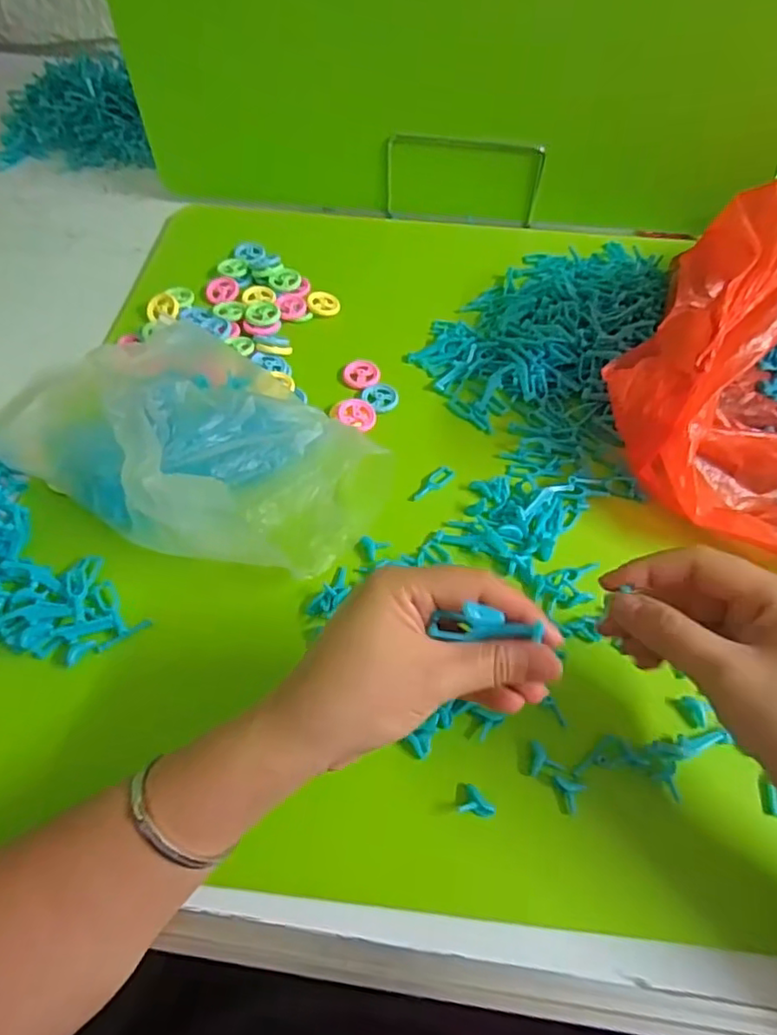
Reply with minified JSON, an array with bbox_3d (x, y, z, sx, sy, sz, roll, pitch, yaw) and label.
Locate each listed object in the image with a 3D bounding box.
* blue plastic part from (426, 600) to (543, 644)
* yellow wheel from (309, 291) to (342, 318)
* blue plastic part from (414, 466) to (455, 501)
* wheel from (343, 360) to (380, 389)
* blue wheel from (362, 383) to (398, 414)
[{"bbox_3d":[0.045,0.047,0.274,0.047,0.019,0.011,6,56,10],"label":"blue plastic part"},{"bbox_3d":[-0.057,-0.189,0.547,0.027,0.004,0.025,34,69,-7],"label":"yellow wheel"},{"bbox_3d":[0.032,-0.025,0.449,0.012,0.004,0.037,41,63,21],"label":"blue plastic part"},{"bbox_3d":[-0.022,-0.119,0.506,0.029,0.004,0.029,2,57,-3],"label":"wheel"},{"bbox_3d":[-0.006,-0.097,0.493,0.028,0.004,0.032,-27,63,-20],"label":"blue wheel"}]

